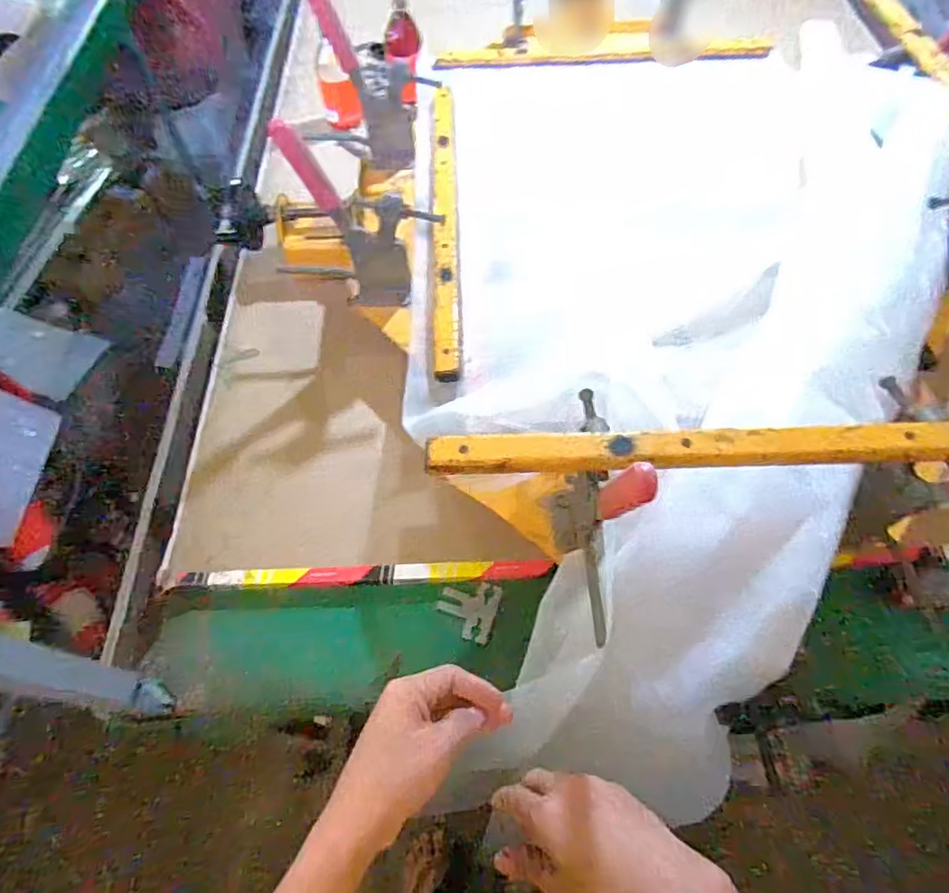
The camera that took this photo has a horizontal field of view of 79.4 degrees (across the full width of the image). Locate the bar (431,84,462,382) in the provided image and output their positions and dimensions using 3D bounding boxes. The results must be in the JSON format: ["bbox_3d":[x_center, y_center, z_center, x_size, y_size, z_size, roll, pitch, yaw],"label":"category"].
[{"bbox_3d":[-0.042,-0.342,0.820,0.036,0.026,0.595,-2,60,-1],"label":"bar"}]

